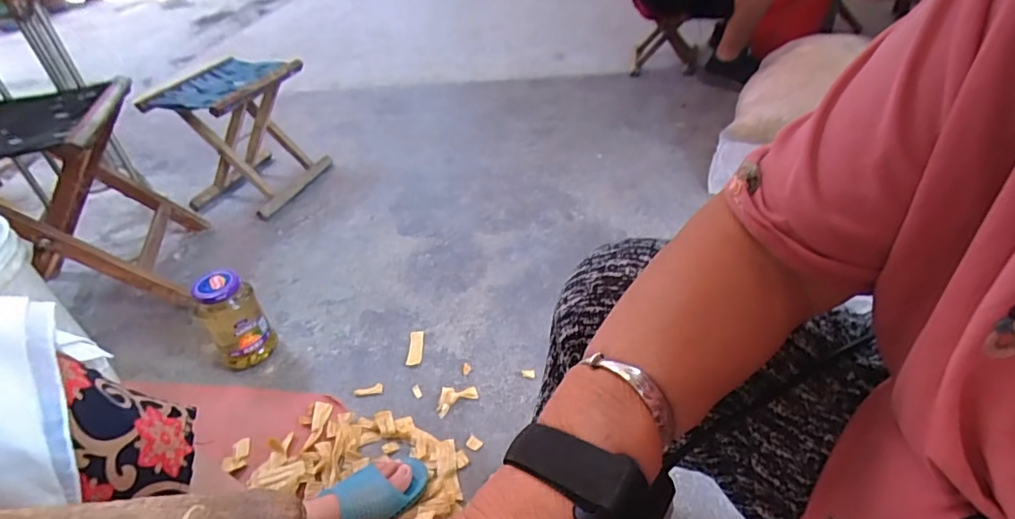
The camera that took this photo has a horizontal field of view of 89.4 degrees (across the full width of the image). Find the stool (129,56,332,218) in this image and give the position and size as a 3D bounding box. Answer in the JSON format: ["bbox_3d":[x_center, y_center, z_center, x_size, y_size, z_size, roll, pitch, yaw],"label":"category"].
[{"bbox_3d":[-0.665,-0.312,1.305,0.262,0.310,0.265,10,41,19],"label":"stool"}]

